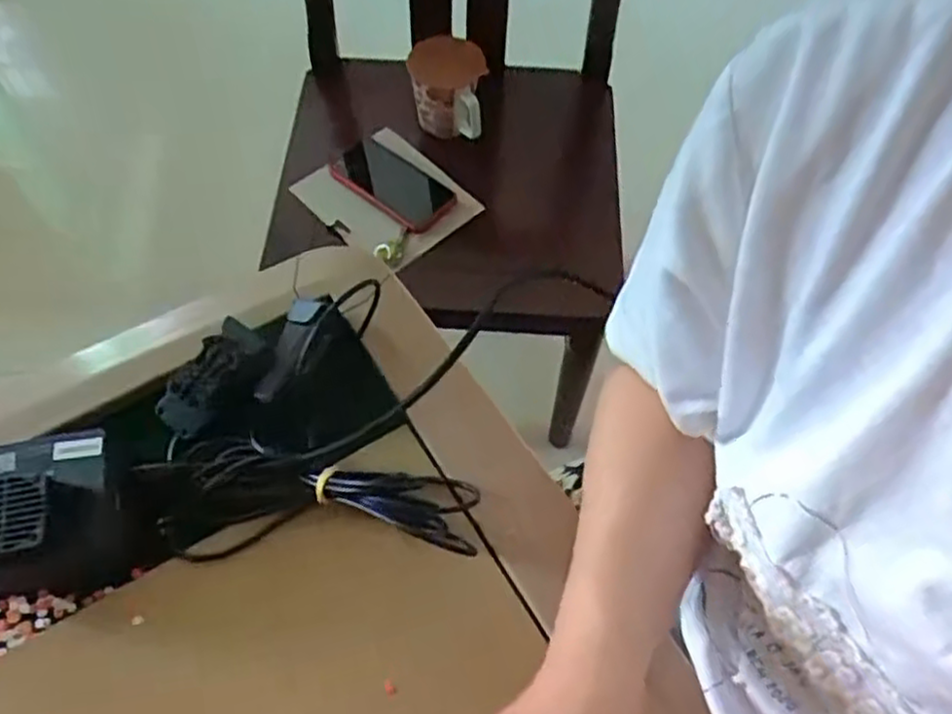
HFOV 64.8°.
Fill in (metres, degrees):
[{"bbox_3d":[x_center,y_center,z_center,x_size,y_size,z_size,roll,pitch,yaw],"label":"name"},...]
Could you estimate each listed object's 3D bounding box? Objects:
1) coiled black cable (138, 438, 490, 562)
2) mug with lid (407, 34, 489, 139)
[{"bbox_3d":[-0.091,0.076,0.418,0.178,0.033,0.065,1,62,0],"label":"coiled black cable"},{"bbox_3d":[-0.036,-0.356,0.989,0.099,0.083,0.124,-6,63,-4],"label":"mug with lid"}]

